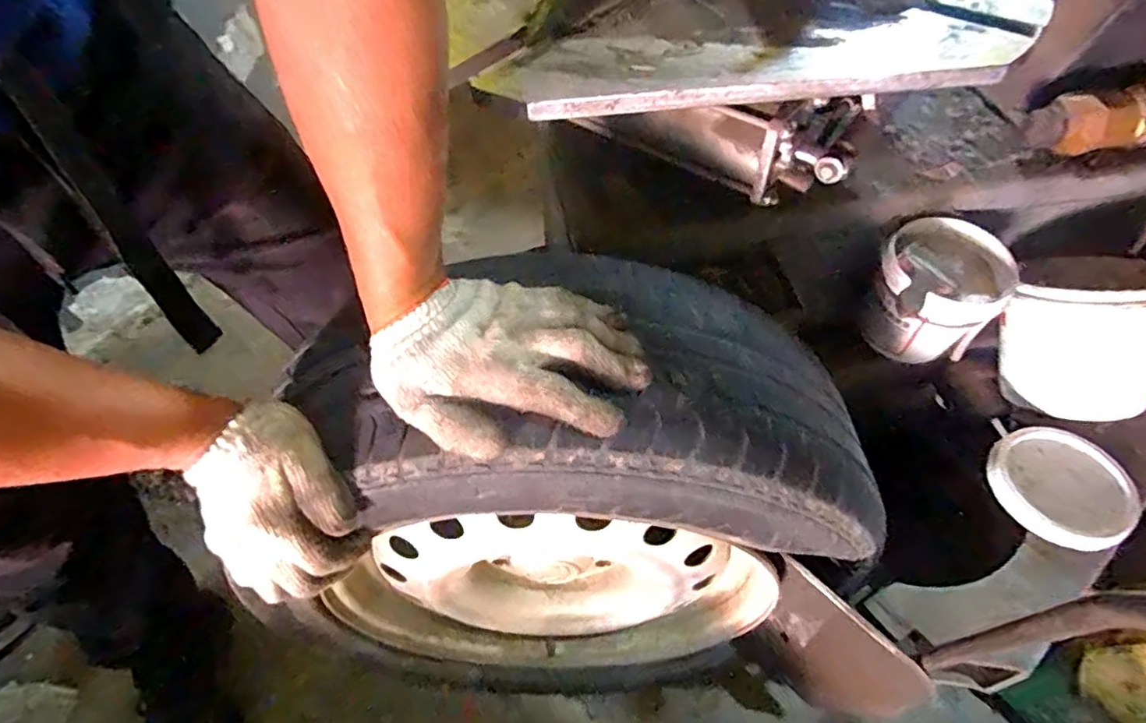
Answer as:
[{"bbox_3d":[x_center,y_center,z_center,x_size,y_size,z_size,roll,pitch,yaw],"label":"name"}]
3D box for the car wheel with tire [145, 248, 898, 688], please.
[{"bbox_3d":[-0.001,0.152,0.613,0.467,0.499,0.187,-1,52,1],"label":"car wheel with tire"}]

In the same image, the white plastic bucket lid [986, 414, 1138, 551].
[{"bbox_3d":[0.508,0.125,0.634,0.126,0.020,0.140,-17,51,-13],"label":"white plastic bucket lid"}]

